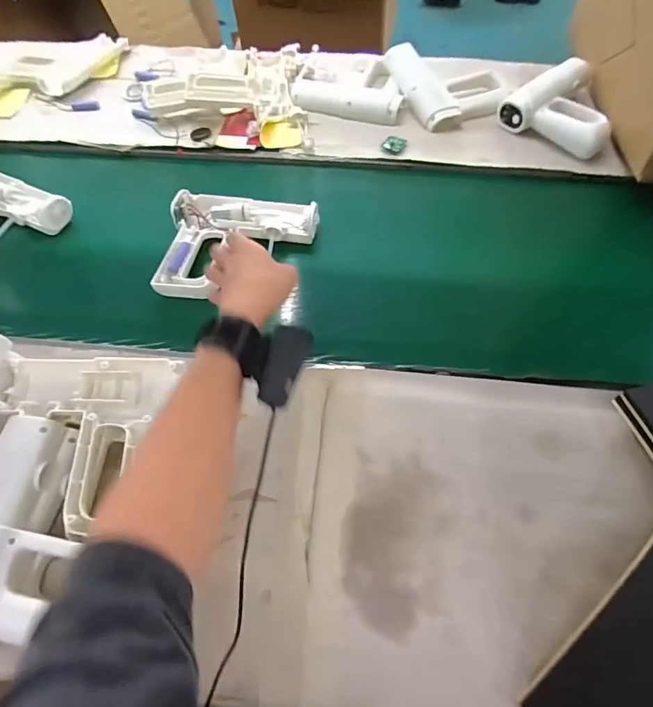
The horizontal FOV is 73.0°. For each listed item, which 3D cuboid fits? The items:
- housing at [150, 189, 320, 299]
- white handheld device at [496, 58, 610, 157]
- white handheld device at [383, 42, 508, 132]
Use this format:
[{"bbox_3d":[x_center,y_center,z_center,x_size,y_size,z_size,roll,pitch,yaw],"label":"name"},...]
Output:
[{"bbox_3d":[-0.126,-0.165,0.642,0.216,0.045,0.185,4,60,4],"label":"housing"},{"bbox_3d":[0.424,-0.439,0.772,0.181,0.050,0.203,34,66,19],"label":"white handheld device"},{"bbox_3d":[0.223,-0.514,0.822,0.165,0.053,0.201,-17,61,-8],"label":"white handheld device"}]

